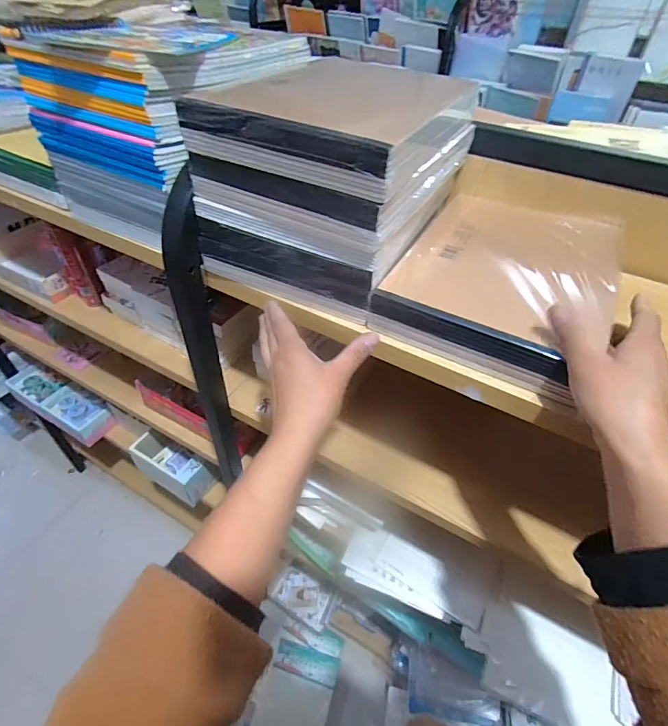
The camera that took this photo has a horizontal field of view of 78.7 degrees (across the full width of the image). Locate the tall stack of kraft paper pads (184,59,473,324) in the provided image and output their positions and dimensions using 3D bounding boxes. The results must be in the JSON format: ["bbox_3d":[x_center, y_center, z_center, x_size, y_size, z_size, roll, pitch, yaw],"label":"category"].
[{"bbox_3d":[0.009,-0.221,0.474,0.217,0.165,0.282,22,48,17],"label":"tall stack of kraft paper pads"}]

